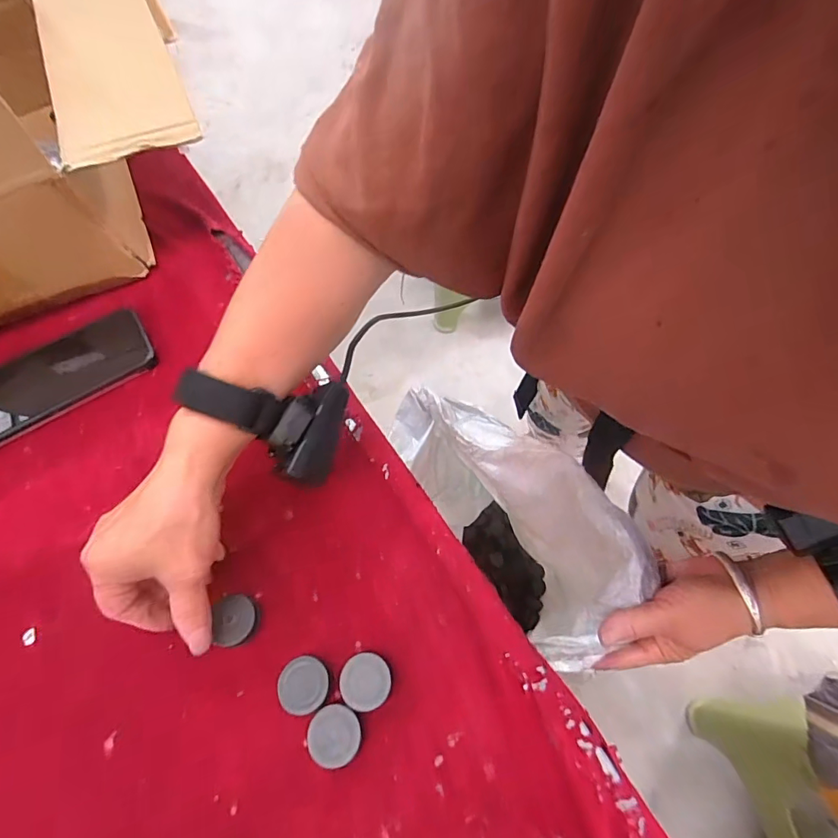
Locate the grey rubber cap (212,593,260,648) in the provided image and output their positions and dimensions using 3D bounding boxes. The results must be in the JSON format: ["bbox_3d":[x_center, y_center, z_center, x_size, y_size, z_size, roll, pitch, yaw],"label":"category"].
[{"bbox_3d":[-0.125,0.139,0.320,0.028,0.008,0.033,-2,57,-23],"label":"grey rubber cap"}]

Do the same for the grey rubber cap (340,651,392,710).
[{"bbox_3d":[-0.034,0.170,0.300,0.031,0.017,0.032,-1,63,2],"label":"grey rubber cap"}]

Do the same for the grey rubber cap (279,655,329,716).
[{"bbox_3d":[-0.074,0.173,0.301,0.031,0.017,0.031,-1,63,2],"label":"grey rubber cap"}]

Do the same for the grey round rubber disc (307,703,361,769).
[{"bbox_3d":[-0.053,0.198,0.290,0.031,0.016,0.031,-1,63,2],"label":"grey round rubber disc"}]

